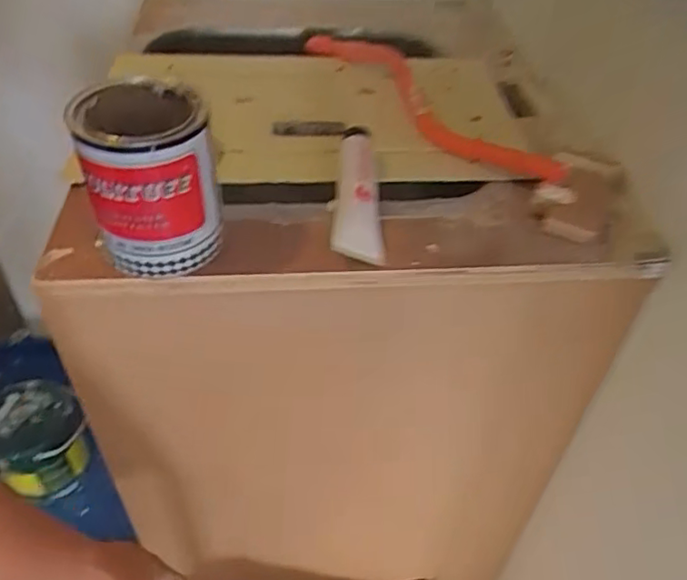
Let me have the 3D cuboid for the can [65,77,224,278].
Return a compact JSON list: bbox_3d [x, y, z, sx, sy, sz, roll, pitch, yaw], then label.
[{"bbox_3d":[-0.154,-0.090,0.489,0.096,0.125,0.114,-12,45,-15],"label":"can"}]

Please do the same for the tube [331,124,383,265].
[{"bbox_3d":[0.016,-0.092,0.561,0.044,0.036,0.159,3,43,1],"label":"tube"}]

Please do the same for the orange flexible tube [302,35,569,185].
[{"bbox_3d":[0.093,-0.216,0.690,0.097,0.033,0.394,-20,48,-22],"label":"orange flexible tube"}]

